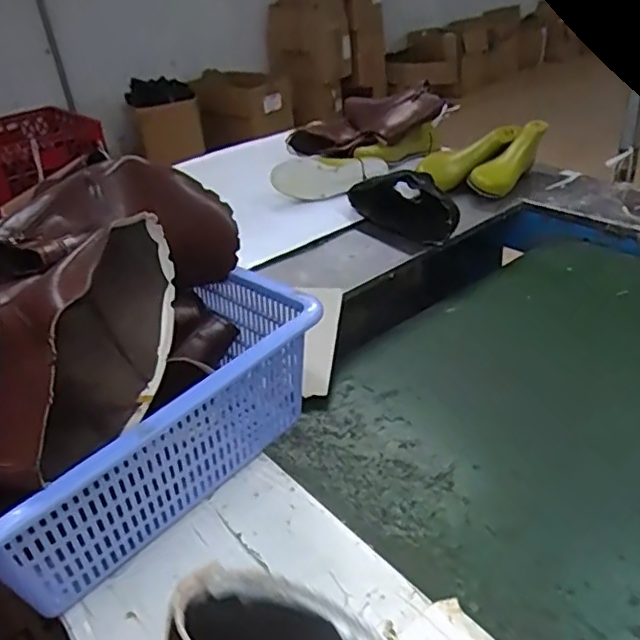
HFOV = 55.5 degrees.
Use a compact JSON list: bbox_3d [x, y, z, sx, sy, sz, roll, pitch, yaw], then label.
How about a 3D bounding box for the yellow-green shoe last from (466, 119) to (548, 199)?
[{"bbox_3d":[0.377,-0.328,1.232,0.076,0.080,0.211,23,59,43],"label":"yellow-green shoe last"}]

